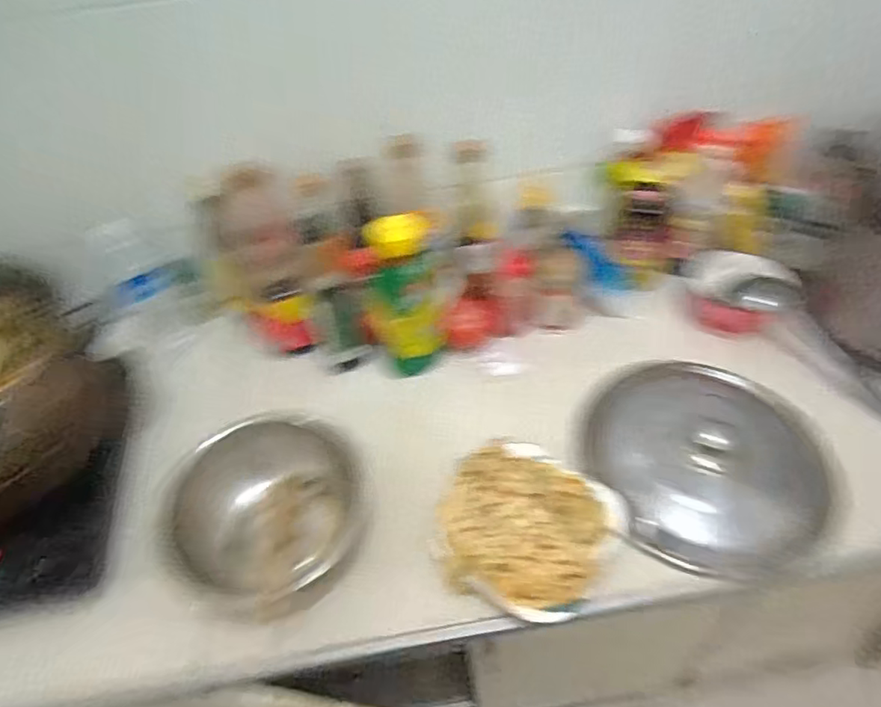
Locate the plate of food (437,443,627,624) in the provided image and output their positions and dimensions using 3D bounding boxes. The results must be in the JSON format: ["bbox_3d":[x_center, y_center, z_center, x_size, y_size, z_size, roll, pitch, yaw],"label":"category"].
[{"bbox_3d":[0.096,0.188,0.639,0.179,0.045,0.182,-3,46,3],"label":"plate of food"}]

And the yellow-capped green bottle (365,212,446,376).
[{"bbox_3d":[-0.042,-0.075,0.794,0.091,0.224,0.078,-7,46,-1],"label":"yellow-capped green bottle"}]

